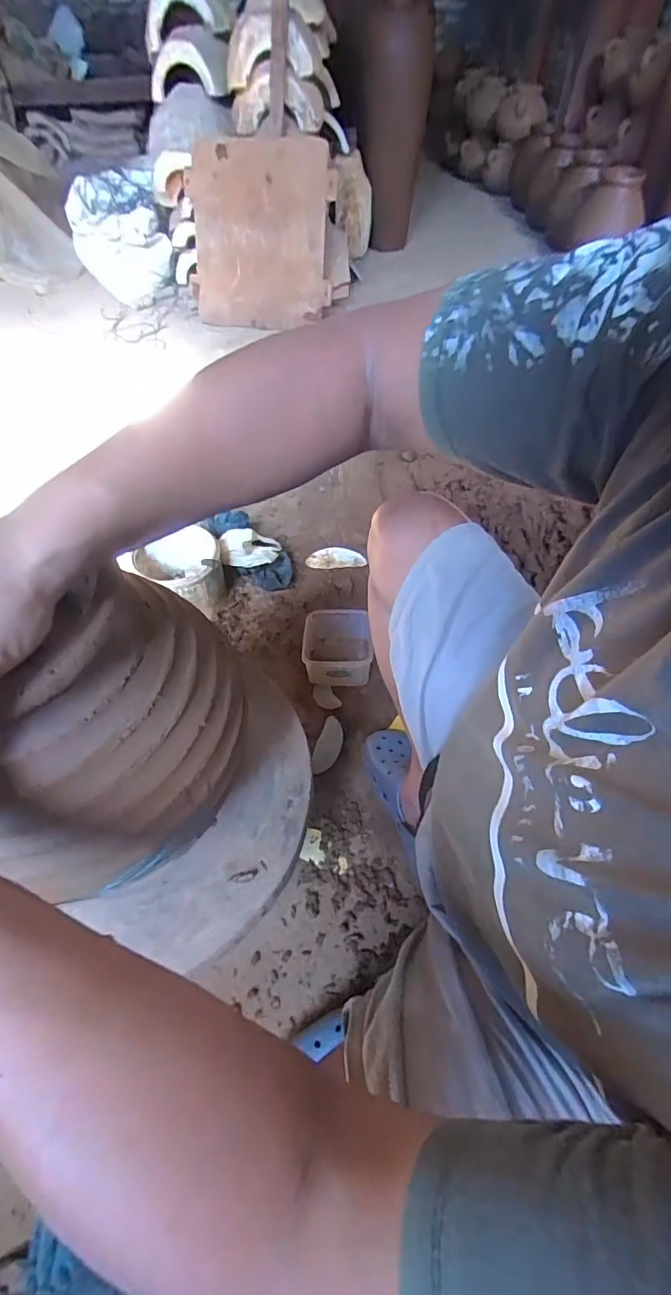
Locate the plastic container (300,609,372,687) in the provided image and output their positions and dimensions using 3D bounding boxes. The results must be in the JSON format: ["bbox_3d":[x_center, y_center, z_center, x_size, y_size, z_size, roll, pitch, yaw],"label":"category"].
[{"bbox_3d":[0.005,0.002,0.966,0.134,0.079,0.134,-2,54,0],"label":"plastic container"}]

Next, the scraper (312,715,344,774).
[{"bbox_3d":[-0.012,0.176,0.881,0.042,0.005,0.112,18,55,9],"label":"scraper"}]

